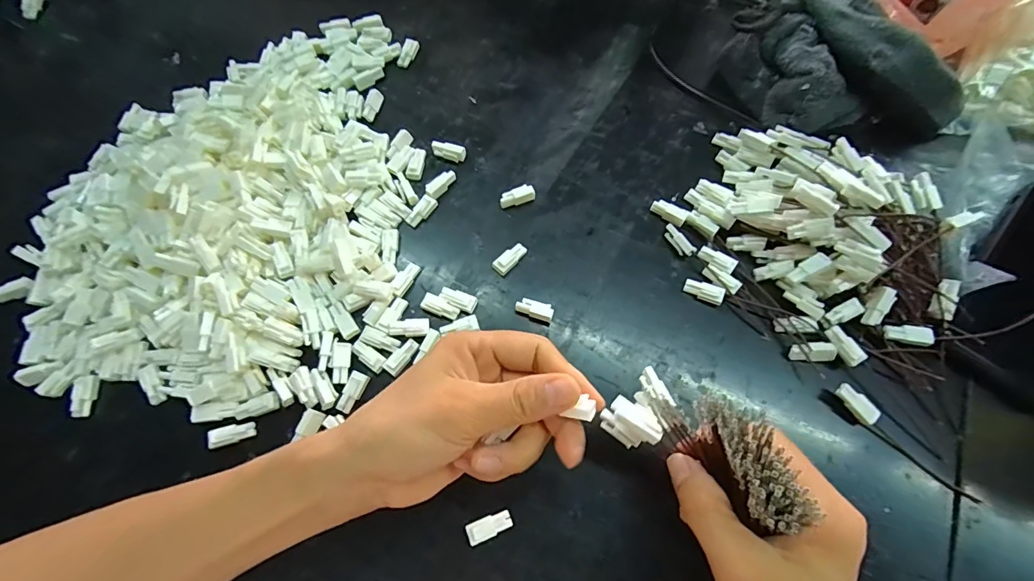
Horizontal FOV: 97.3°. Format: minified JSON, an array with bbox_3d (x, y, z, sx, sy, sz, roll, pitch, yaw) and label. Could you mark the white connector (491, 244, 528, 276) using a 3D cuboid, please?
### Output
[{"bbox_3d":[-0.005,-0.022,0.314,0.011,0.008,0.026,42,75,15],"label":"white connector"}]

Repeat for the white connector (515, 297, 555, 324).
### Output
[{"bbox_3d":[0.012,0.013,0.299,0.025,0.011,0.011,16,70,7],"label":"white connector"}]

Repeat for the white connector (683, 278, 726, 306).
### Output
[{"bbox_3d":[0.125,0.000,0.303,0.025,0.004,0.012,22,82,20],"label":"white connector"}]

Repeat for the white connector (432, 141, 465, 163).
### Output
[{"bbox_3d":[-0.052,-0.106,0.347,0.025,0.005,0.012,14,70,-7],"label":"white connector"}]

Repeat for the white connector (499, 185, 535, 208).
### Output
[{"bbox_3d":[0.000,-0.068,0.331,0.025,0.011,0.011,-20,70,-6],"label":"white connector"}]

